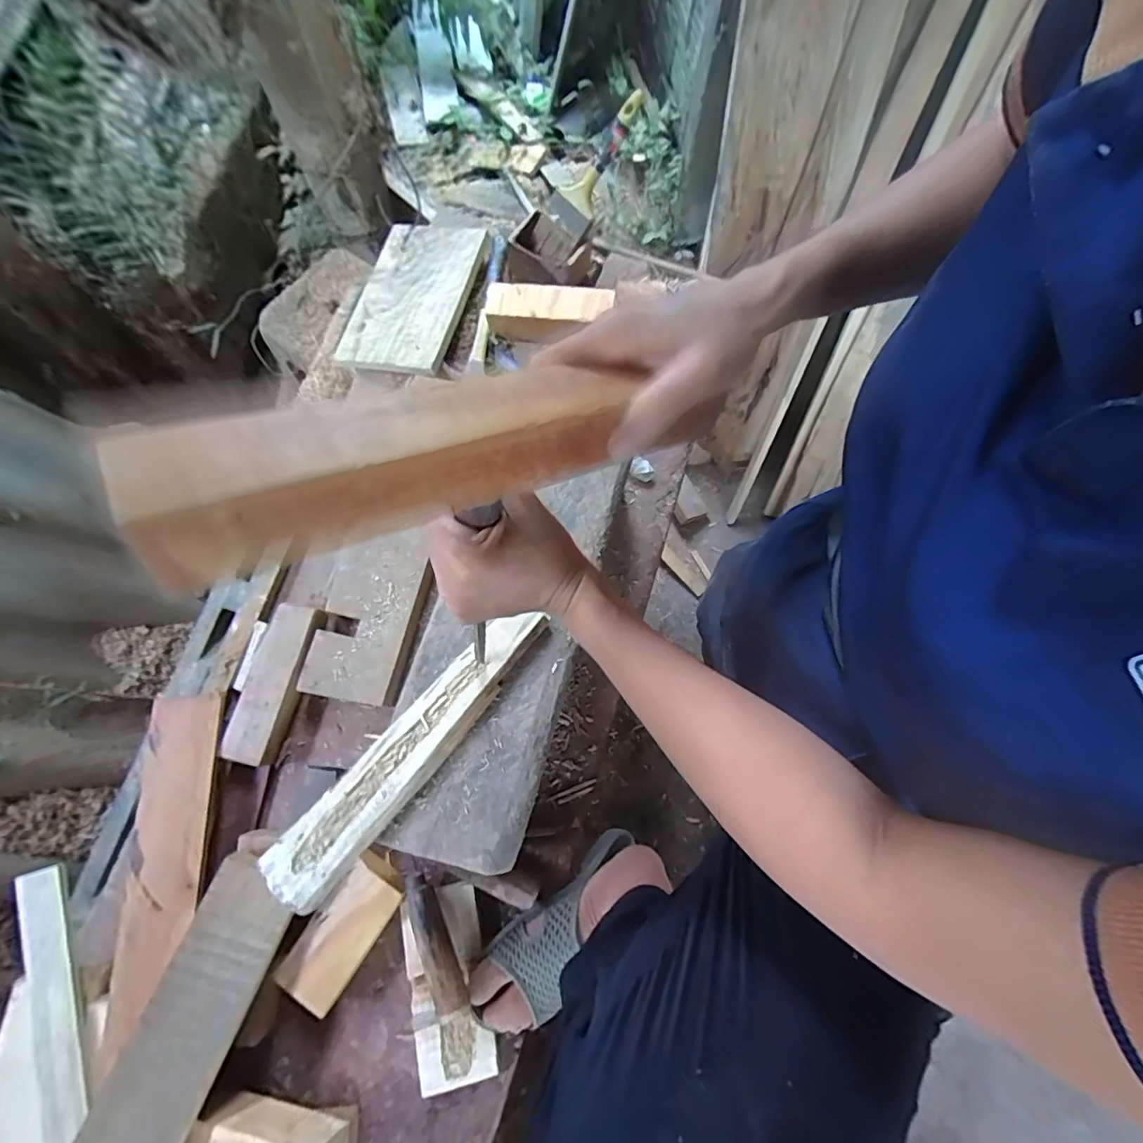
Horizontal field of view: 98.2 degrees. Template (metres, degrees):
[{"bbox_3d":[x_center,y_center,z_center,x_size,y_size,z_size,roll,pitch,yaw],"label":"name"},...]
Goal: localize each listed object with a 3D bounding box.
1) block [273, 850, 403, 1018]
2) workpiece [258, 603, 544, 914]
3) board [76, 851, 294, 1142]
[{"bbox_3d":[-0.235,0.363,0.506,0.068,0.022,0.137,31,76,10],"label":"block"},{"bbox_3d":[-0.141,0.152,0.443,0.056,0.021,0.299,38,77,11],"label":"workpiece"},{"bbox_3d":[-0.360,0.442,0.445,0.079,0.015,0.317,25,70,-10],"label":"board"}]

